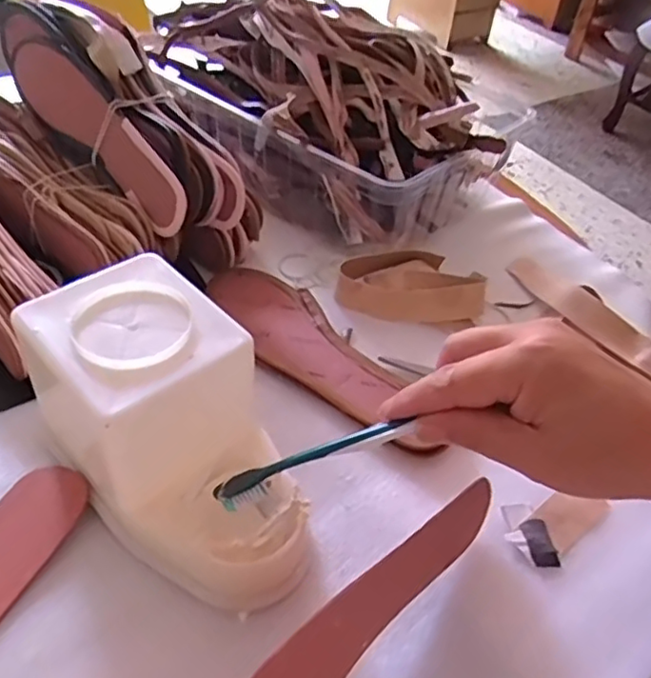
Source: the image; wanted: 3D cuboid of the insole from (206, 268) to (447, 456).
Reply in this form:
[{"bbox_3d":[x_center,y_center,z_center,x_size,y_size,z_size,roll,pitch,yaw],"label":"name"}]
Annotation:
[{"bbox_3d":[-0.009,0.011,0.502,0.068,0.011,0.246,-27,52,-28],"label":"insole"}]

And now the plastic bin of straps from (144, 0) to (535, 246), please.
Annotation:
[{"bbox_3d":[-0.005,-0.254,0.681,0.410,0.147,0.246,35,52,28],"label":"plastic bin of straps"}]

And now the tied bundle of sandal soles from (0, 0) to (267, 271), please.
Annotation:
[{"bbox_3d":[-0.180,-0.187,0.565,0.297,0.116,0.102,45,54,8],"label":"tied bundle of sandal soles"}]

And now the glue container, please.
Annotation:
[{"bbox_3d":[-0.088,0.057,0.369,0.106,0.113,0.191,-30,54,-30],"label":"glue container"}]

